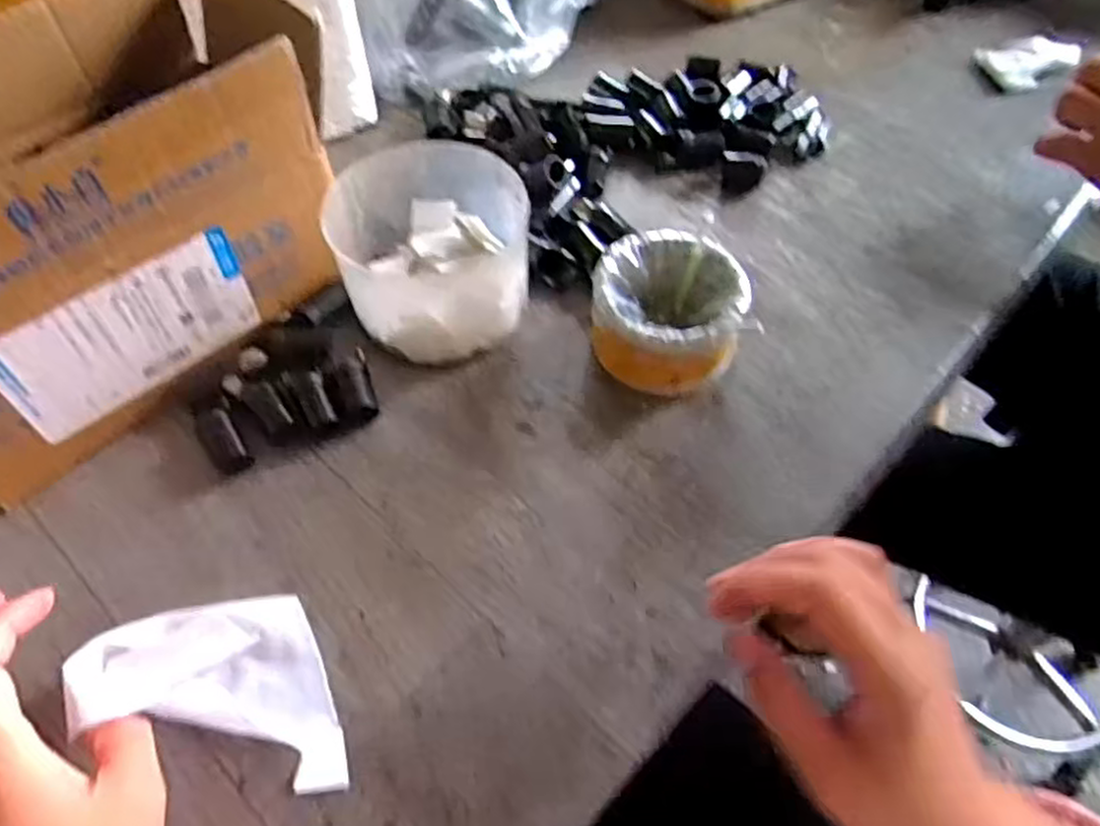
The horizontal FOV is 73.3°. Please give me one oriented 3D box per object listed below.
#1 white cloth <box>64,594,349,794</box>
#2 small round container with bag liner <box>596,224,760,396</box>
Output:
[{"bbox_3d":[-0.153,0.125,0.330,0.114,0.030,0.085,-6,59,-4],"label":"white cloth"},{"bbox_3d":[0.070,-0.061,0.443,0.088,0.051,0.090,0,56,0],"label":"small round container with bag liner"}]

